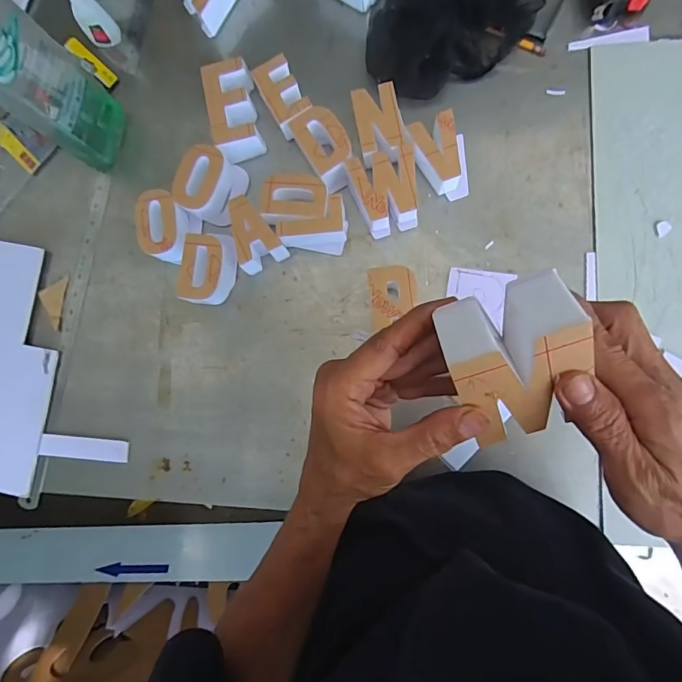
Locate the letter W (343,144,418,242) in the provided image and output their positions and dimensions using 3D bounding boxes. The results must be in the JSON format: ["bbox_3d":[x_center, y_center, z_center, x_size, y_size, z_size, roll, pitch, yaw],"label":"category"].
[{"bbox_3d":[0.057,-0.185,0.560,0.079,0.046,0.090,-16,84,5],"label":"letter W"}]

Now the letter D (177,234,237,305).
[{"bbox_3d":[-0.168,-0.092,0.574,0.061,0.047,0.091,8,87,7],"label":"letter D"}]

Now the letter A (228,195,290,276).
[{"bbox_3d":[-0.111,-0.137,0.567,0.058,0.048,0.082,-24,84,5],"label":"letter A"}]

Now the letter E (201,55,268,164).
[{"bbox_3d":[-0.139,-0.302,0.587,0.056,0.048,0.116,-10,85,6],"label":"letter E"}]

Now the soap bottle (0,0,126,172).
[{"bbox_3d":[-0.354,-0.300,0.492,0.065,0.289,0.104,12,87,7],"label":"soap bottle"}]

